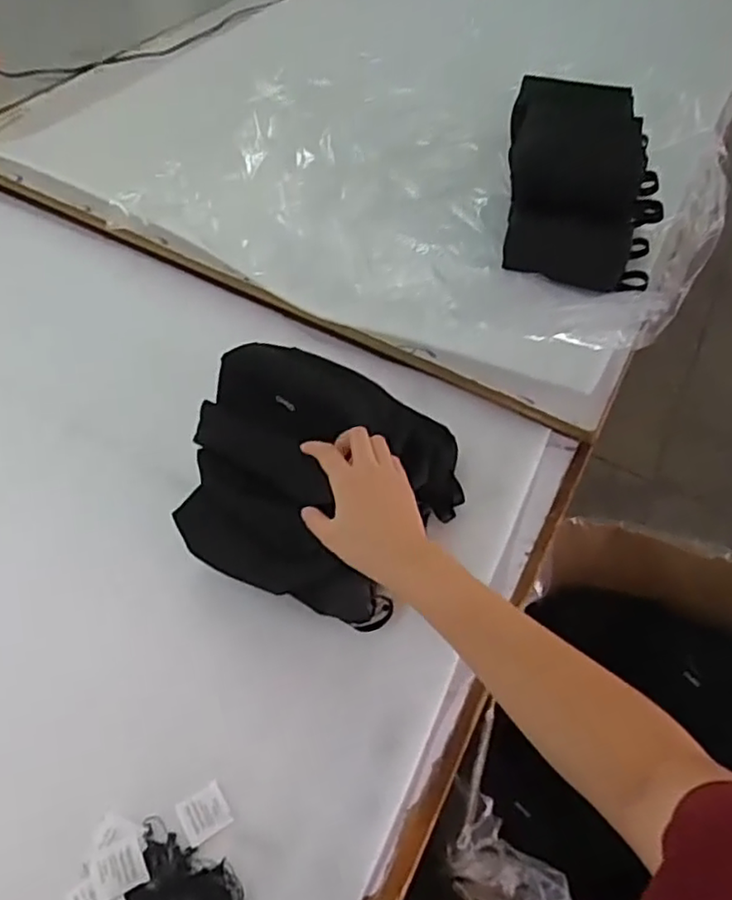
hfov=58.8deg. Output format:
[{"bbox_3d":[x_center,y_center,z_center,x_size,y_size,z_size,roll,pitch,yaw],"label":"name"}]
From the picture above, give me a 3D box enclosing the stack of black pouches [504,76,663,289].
[{"bbox_3d":[0.333,-0.403,0.992,0.214,0.168,0.312,8,54,1],"label":"stack of black pouches"}]

